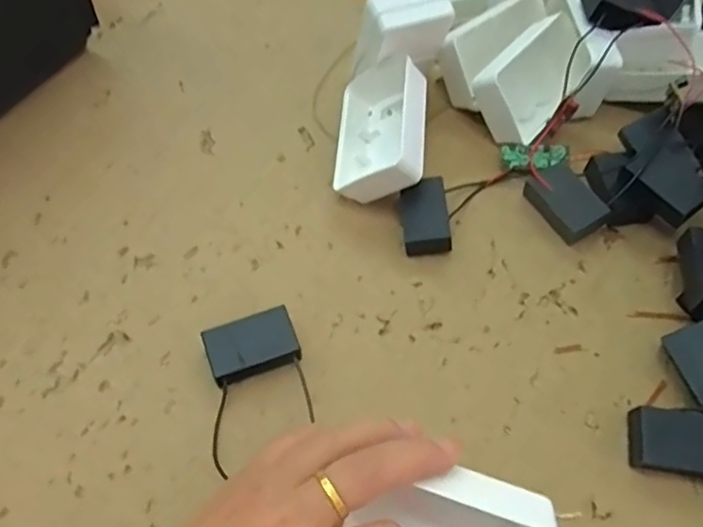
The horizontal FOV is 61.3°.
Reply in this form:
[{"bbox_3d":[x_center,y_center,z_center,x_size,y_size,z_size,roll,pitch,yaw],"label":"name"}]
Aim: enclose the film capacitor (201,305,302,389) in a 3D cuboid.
[{"bbox_3d":[-0.054,0.046,0.323,0.046,0.020,0.029,-17,60,-12],"label":"film capacitor"}]

